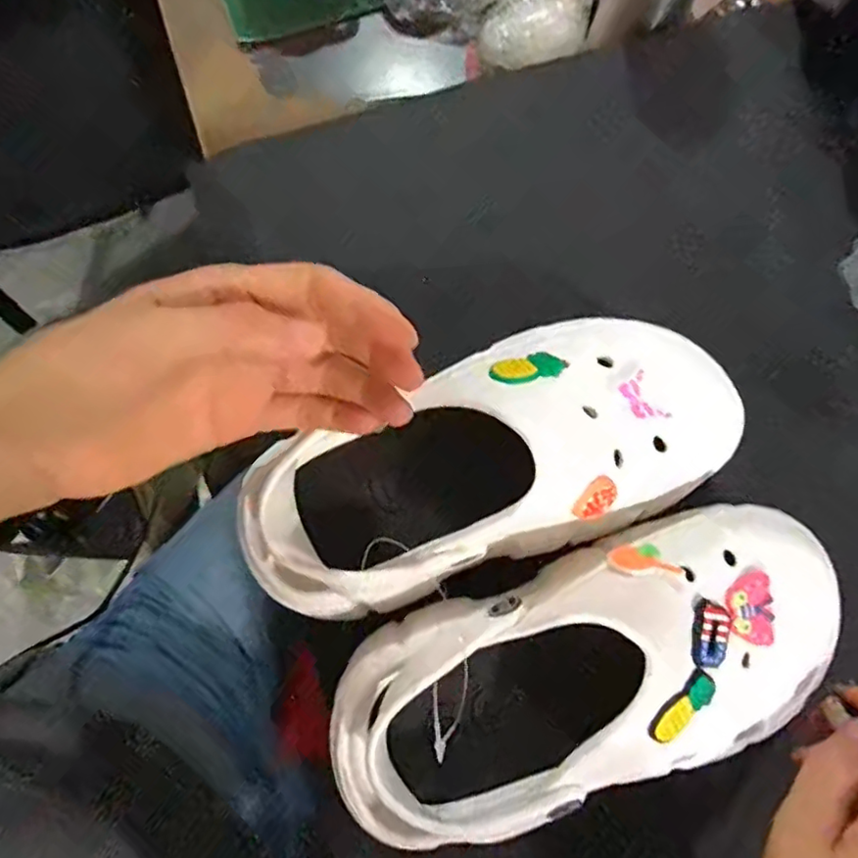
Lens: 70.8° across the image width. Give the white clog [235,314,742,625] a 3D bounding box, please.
[{"bbox_3d":[0.033,0.012,0.284,0.241,0.089,0.099,-21,77,-3],"label":"white clog"}]

